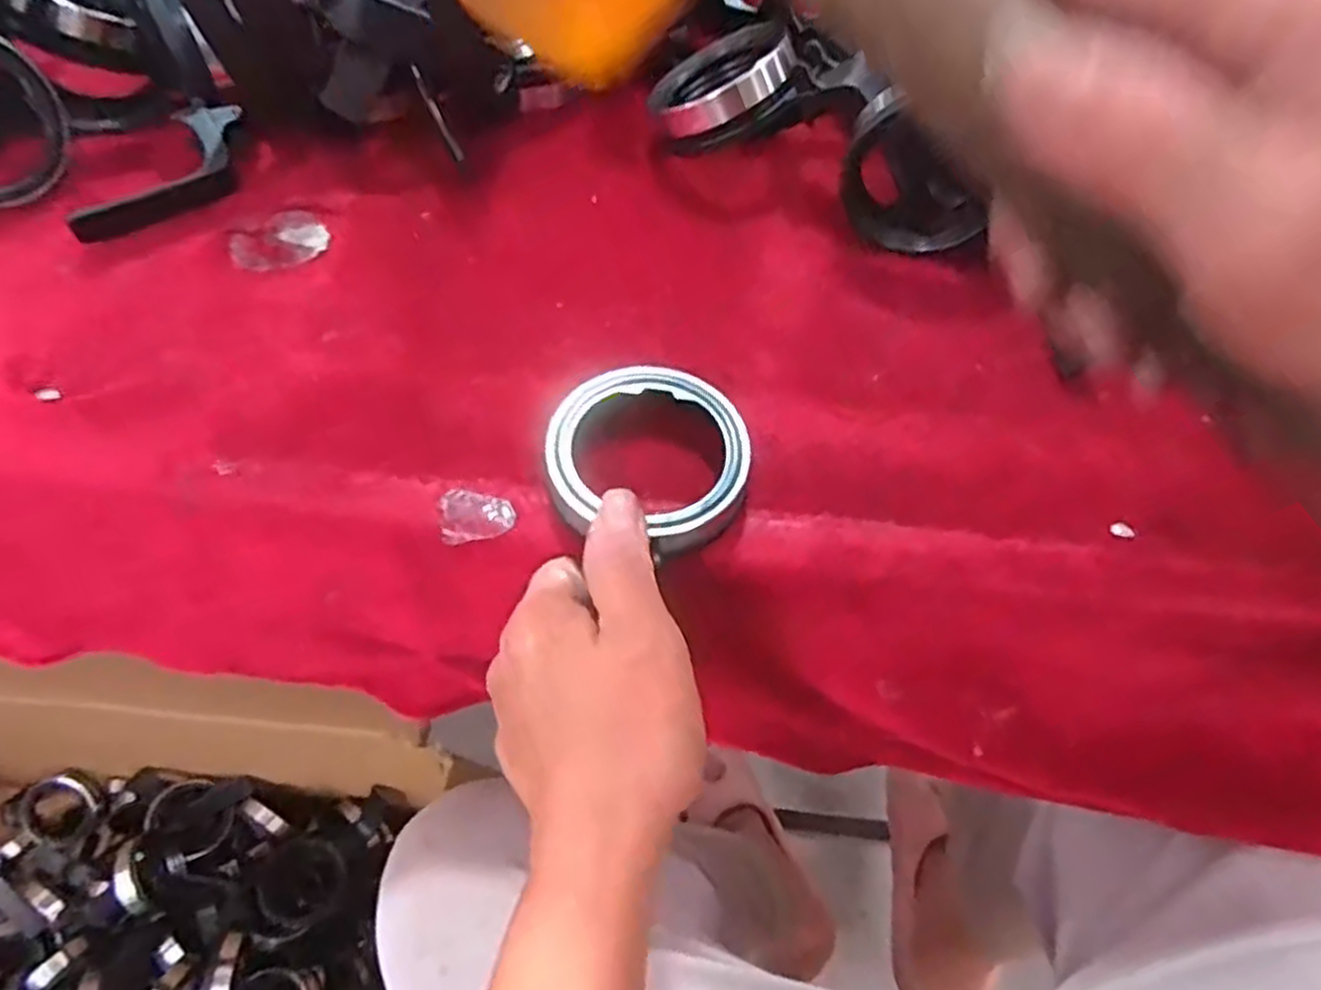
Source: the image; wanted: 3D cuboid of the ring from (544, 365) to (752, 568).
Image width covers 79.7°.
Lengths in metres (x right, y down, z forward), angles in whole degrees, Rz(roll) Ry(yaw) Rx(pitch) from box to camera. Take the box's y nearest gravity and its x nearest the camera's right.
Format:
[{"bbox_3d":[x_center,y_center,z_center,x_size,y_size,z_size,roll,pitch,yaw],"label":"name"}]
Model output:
[{"bbox_3d":[-0.005,-0.012,0.281,0.070,0.027,0.063,-17,61,-12],"label":"ring"}]

